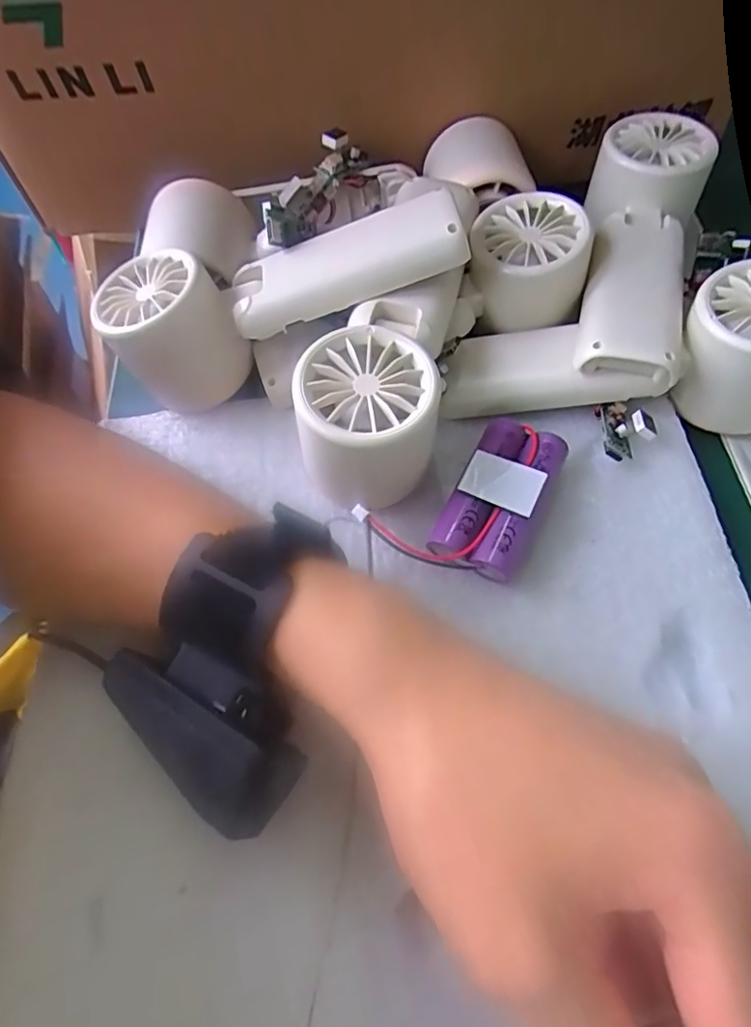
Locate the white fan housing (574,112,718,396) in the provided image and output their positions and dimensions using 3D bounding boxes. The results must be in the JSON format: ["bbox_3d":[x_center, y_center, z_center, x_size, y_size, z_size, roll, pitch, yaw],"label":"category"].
[{"bbox_3d":[0.127,-0.129,0.278,0.054,0.043,0.167,14,63,10],"label":"white fan housing"}]

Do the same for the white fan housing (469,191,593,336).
[{"bbox_3d":[0.071,-0.120,0.269,0.052,0.039,0.054,-8,61,-1],"label":"white fan housing"}]

